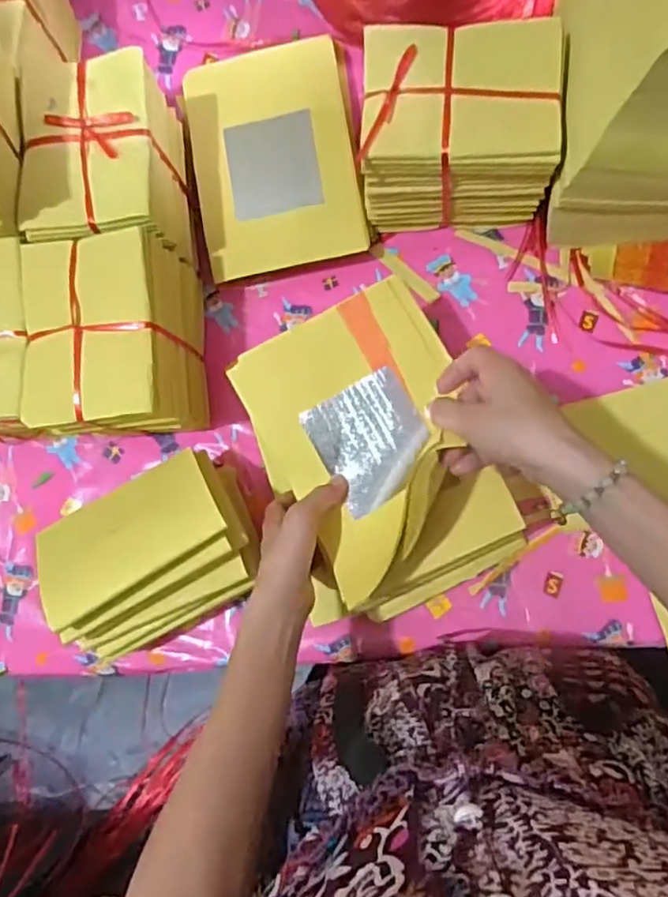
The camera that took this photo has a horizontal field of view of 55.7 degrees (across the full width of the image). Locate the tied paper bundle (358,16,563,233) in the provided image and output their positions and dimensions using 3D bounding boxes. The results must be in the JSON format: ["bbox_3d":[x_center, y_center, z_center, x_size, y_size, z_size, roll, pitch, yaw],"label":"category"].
[{"bbox_3d":[0.114,-0.290,0.596,0.162,0.142,0.123,0,83,7],"label":"tied paper bundle"}]

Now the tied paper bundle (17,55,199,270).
[{"bbox_3d":[-0.217,-0.269,0.612,0.118,0.114,0.169,-5,82,6],"label":"tied paper bundle"}]

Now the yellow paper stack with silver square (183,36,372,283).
[{"bbox_3d":[-0.059,-0.300,0.667,0.168,0.048,0.233,-10,82,5],"label":"yellow paper stack with silver square"}]

